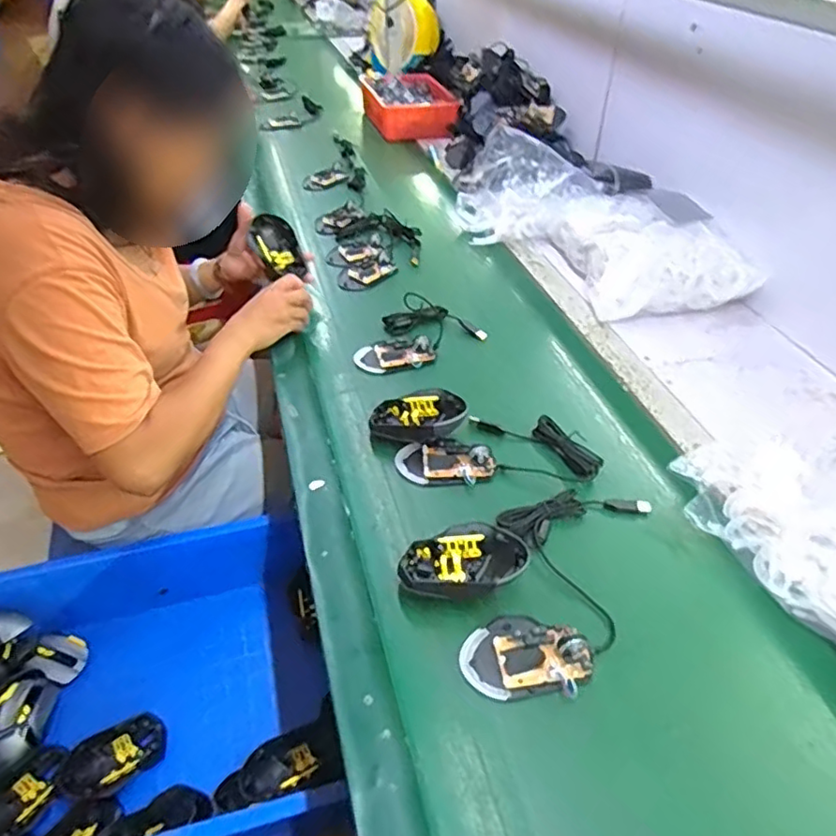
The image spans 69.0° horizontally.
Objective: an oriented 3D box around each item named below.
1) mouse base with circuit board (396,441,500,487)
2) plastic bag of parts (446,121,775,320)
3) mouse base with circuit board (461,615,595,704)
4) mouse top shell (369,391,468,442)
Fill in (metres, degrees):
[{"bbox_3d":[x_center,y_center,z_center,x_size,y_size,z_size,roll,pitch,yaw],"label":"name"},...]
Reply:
[{"bbox_3d":[0.031,0.052,0.695,0.111,0.026,0.047,4,43,4],"label":"mouse base with circuit board"},{"bbox_3d":[0.283,-0.336,1.042,0.239,0.127,0.551,-27,50,-26],"label":"plastic bag of parts"},{"bbox_3d":[0.095,0.202,0.528,0.108,0.029,0.069,-1,43,-2],"label":"mouse base with circuit board"},{"bbox_3d":[0.001,-0.003,0.735,0.113,0.048,0.076,6,43,6],"label":"mouse top shell"}]

